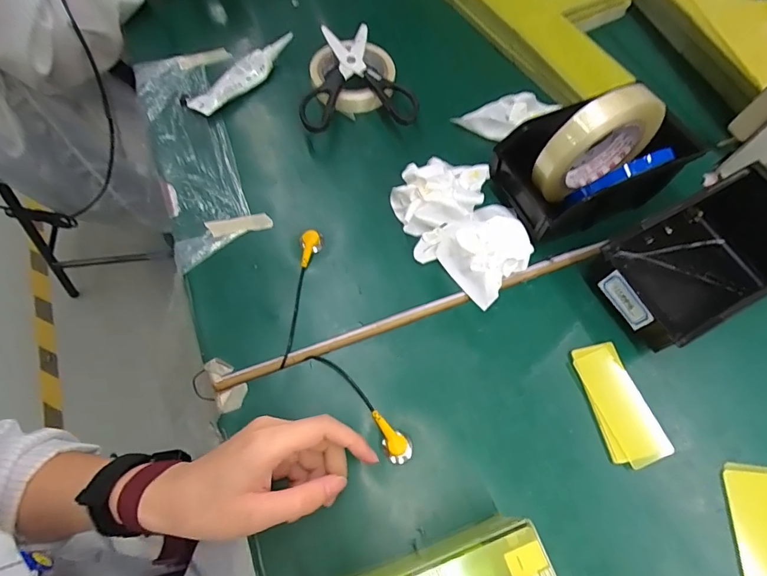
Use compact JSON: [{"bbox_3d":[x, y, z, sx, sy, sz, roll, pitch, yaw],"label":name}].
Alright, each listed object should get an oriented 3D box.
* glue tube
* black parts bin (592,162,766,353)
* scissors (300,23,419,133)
[{"bbox_3d":[-0.176,-0.278,0.573,0.041,0.022,0.181,33,68,13],"label":"glue tube"},{"bbox_3d":[0.291,-0.025,0.414,0.177,0.081,0.109,-25,68,-13],"label":"black parts bin"},{"bbox_3d":[-0.040,-0.274,0.568,0.139,0.027,0.224,-9,61,-5],"label":"scissors"}]

